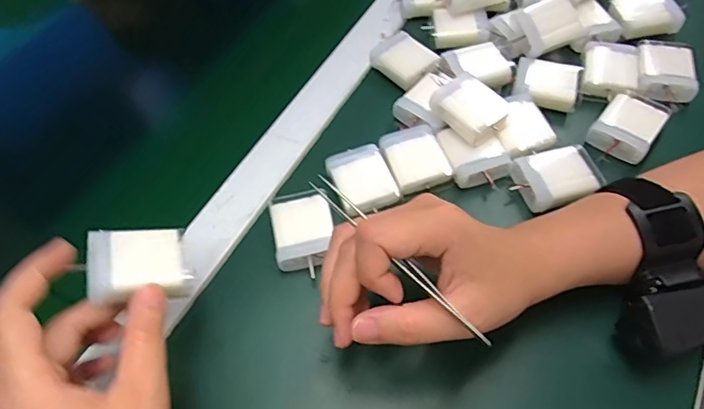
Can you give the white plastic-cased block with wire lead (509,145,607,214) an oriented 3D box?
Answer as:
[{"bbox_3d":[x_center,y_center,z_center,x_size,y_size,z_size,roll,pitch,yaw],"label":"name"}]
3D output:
[{"bbox_3d":[0.145,-0.020,0.355,0.054,0.017,0.044,-22,59,-10],"label":"white plastic-cased block with wire lead"}]

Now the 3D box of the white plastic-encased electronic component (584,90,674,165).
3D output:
[{"bbox_3d":[0.211,-0.062,0.379,0.042,0.024,0.053,33,65,22],"label":"white plastic-encased electronic component"}]

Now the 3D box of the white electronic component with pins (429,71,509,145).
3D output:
[{"bbox_3d":[0.089,-0.073,0.372,0.040,0.017,0.052,-36,62,-17],"label":"white electronic component with pins"}]

